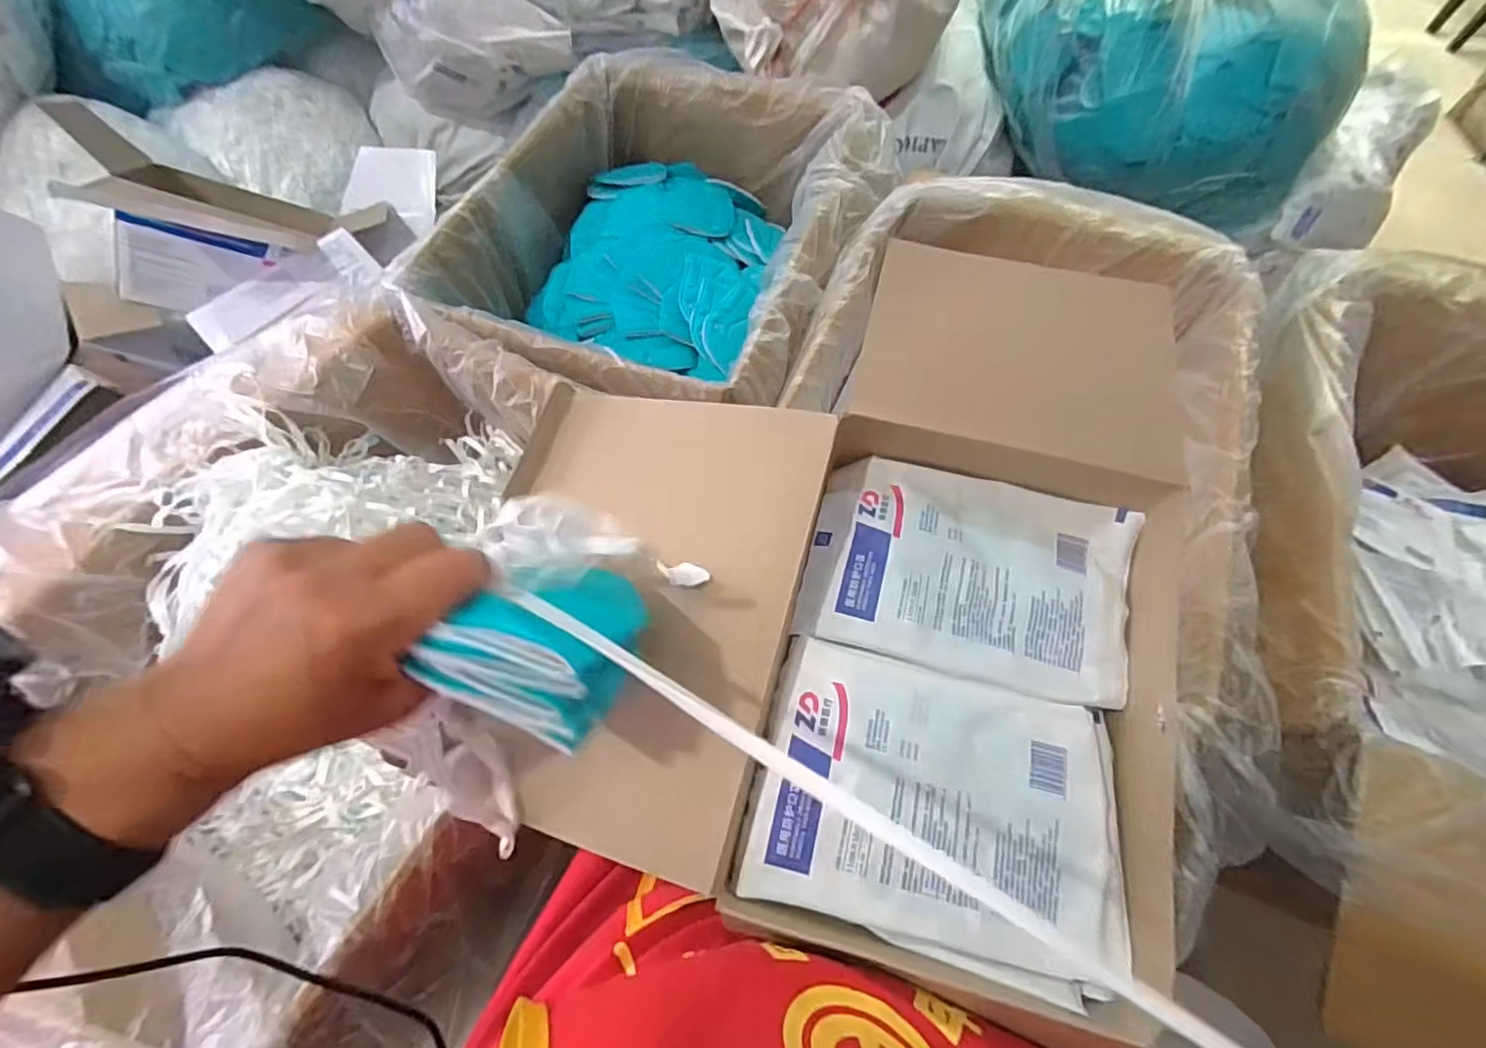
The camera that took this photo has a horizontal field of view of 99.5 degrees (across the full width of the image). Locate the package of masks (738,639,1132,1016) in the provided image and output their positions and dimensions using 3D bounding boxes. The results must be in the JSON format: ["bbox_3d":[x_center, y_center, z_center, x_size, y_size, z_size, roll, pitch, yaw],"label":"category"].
[{"bbox_3d":[0.103,0.145,0.324,0.183,0.028,0.133,12,61,7],"label":"package of masks"}]

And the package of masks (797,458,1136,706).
[{"bbox_3d":[0.136,0.029,0.379,0.186,0.016,0.127,13,61,7],"label":"package of masks"}]

